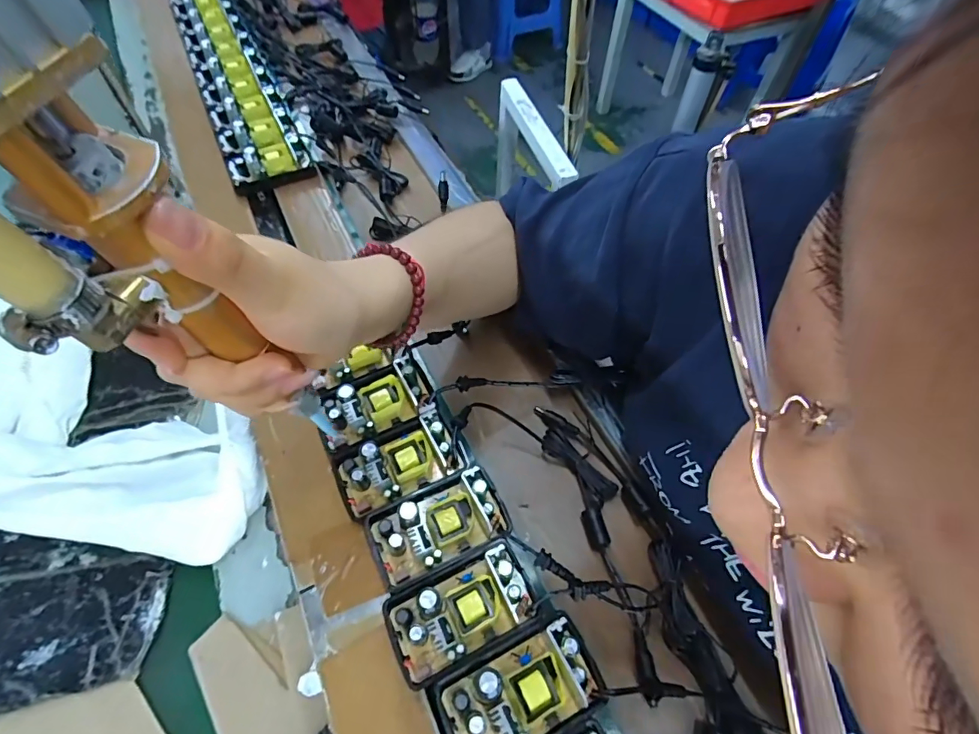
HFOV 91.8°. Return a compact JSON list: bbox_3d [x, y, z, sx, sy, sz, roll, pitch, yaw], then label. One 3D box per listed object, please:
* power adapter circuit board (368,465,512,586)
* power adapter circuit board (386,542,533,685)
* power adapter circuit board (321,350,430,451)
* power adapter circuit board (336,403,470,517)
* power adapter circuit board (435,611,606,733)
[{"bbox_3d":[-0.031,0.093,0.288,0.077,0.022,0.046,-22,61,-15],"label":"power adapter circuit board"},{"bbox_3d":[-0.016,0.135,0.265,0.075,0.021,0.040,-22,61,-15],"label":"power adapter circuit board"},{"bbox_3d":[-0.080,0.024,0.333,0.075,0.021,0.040,-23,61,-16],"label":"power adapter circuit board"},{"bbox_3d":[-0.061,0.059,0.313,0.081,0.020,0.051,-24,61,-16],"label":"power adapter circuit board"},{"bbox_3d":[0.015,0.167,0.243,0.081,0.024,0.045,-22,61,-15],"label":"power adapter circuit board"}]

